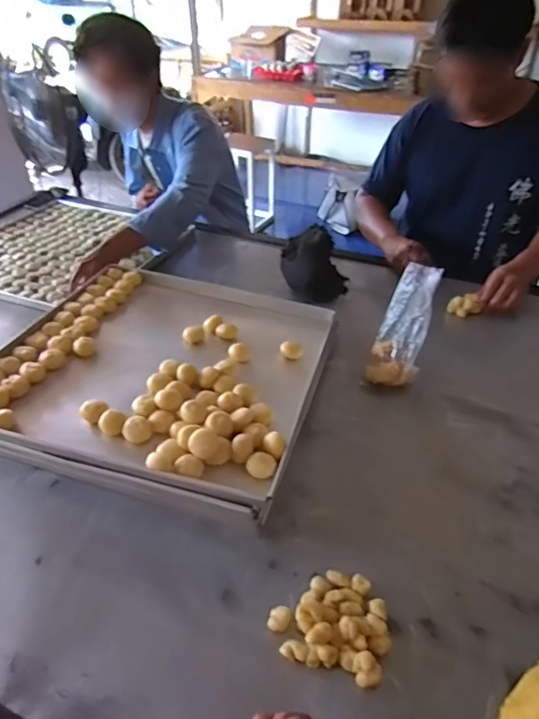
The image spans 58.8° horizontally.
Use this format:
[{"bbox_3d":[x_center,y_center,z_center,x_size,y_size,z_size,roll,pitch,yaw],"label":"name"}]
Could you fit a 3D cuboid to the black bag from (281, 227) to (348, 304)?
[{"bbox_3d":[0.109,-0.224,1.120,0.145,0.148,0.162,5,39,7],"label":"black bag"}]

